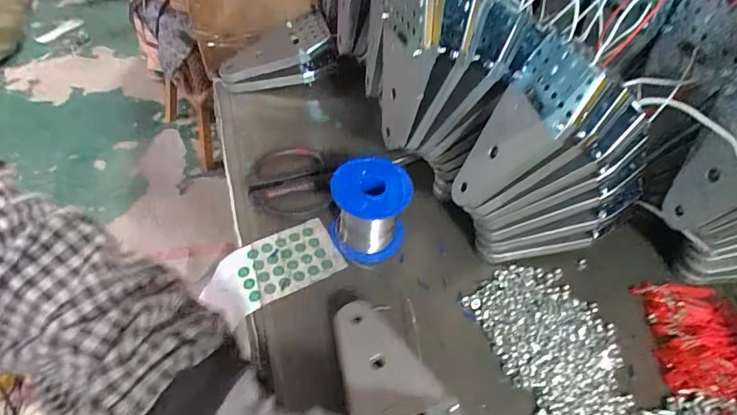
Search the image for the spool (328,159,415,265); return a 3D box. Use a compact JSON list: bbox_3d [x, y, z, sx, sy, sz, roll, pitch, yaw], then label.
[{"bbox_3d":[0.001,0.002,0.386,0.065,0.066,0.065,6,51,2],"label":"spool"}]

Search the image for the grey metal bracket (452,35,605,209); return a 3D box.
[{"bbox_3d":[0.100,-0.051,0.314,0.017,0.128,0.064,5,43,-36],"label":"grey metal bracket"}]

